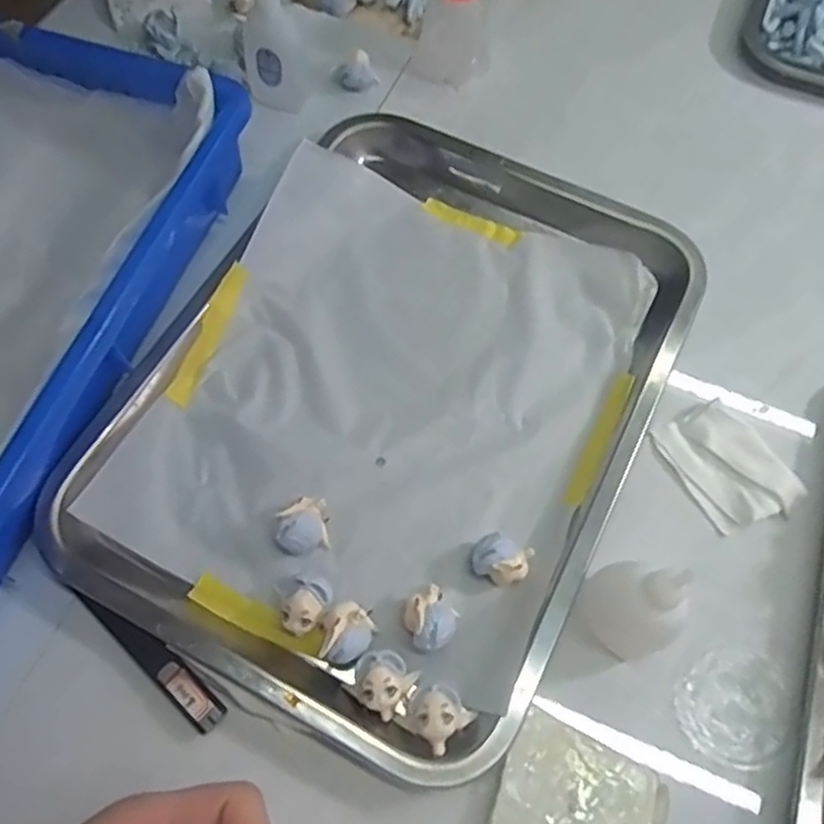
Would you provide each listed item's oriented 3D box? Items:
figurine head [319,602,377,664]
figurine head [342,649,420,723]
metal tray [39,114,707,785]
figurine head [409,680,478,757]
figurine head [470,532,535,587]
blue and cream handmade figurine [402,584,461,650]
[{"bbox_3d":[-0.030,0.107,0.335,0.023,0.026,0.026,2,64,1],"label":"figurine head"},{"bbox_3d":[-0.013,0.126,0.326,0.027,0.023,0.026,33,68,15],"label":"figurine head"},{"bbox_3d":[-0.003,-0.017,0.396,0.255,0.024,0.346,25,66,12],"label":"metal tray"},{"bbox_3d":[0.012,0.138,0.321,0.025,0.022,0.025,41,70,18],"label":"figurine head"},{"bbox_3d":[0.044,0.075,0.353,0.028,0.024,0.021,19,65,9],"label":"figurine head"},{"bbox_3d":[0.009,0.101,0.340,0.024,0.024,0.026,0,64,0],"label":"blue and cream handmade figurine"}]

